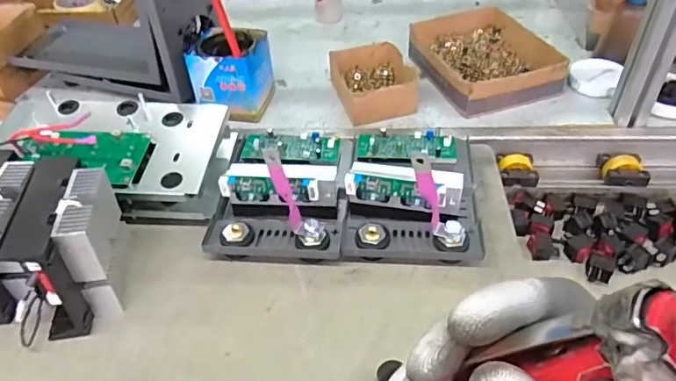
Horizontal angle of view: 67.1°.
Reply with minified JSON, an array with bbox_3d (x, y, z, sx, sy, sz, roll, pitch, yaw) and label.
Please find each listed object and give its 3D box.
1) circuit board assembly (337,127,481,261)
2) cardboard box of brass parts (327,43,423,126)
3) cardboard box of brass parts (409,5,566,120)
[{"bbox_3d":[0.087,-0.020,0.596,0.151,0.091,0.204,3,43,7],"label":"circuit board assembly"},{"bbox_3d":[0.055,-0.164,0.771,0.108,0.050,0.143,-11,43,-9],"label":"cardboard box of brass parts"},{"bbox_3d":[0.225,-0.215,0.812,0.190,0.057,0.234,-13,44,-10],"label":"cardboard box of brass parts"}]

